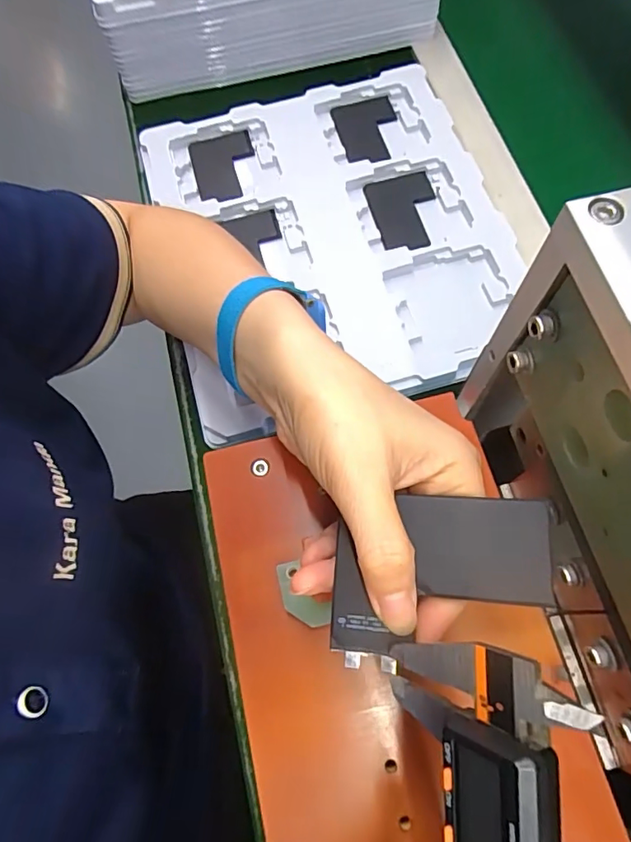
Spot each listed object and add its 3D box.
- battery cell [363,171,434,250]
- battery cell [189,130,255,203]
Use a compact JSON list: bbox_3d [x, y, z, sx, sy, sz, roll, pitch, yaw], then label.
[{"bbox_3d":[0.078,-0.179,0.442,0.056,0.008,0.087,-13,58,1],"label":"battery cell"},{"bbox_3d":[-0.082,-0.230,0.467,0.057,0.009,0.092,-14,58,-3],"label":"battery cell"}]

